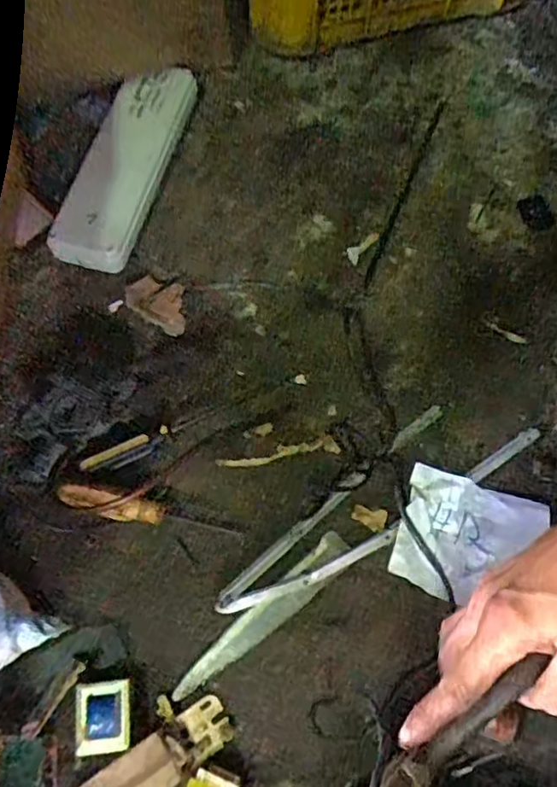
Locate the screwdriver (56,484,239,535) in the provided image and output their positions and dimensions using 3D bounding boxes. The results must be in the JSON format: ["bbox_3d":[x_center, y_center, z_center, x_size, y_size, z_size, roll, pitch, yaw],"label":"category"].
[{"bbox_3d":[-0.113,0.105,0.550,0.157,0.024,0.023,11,67,1],"label":"screwdriver"}]

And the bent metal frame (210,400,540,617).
[{"bbox_3d":[0.089,0.098,0.570,0.327,0.013,0.080,-31,73,-15],"label":"bent metal frame"}]

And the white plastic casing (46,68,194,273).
[{"bbox_3d":[-0.161,-0.251,0.678,0.072,0.048,0.264,13,67,2],"label":"white plastic casing"}]

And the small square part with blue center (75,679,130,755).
[{"bbox_3d":[-0.136,0.252,0.486,0.040,0.015,0.051,-5,68,-5],"label":"small square part with blue center"}]

